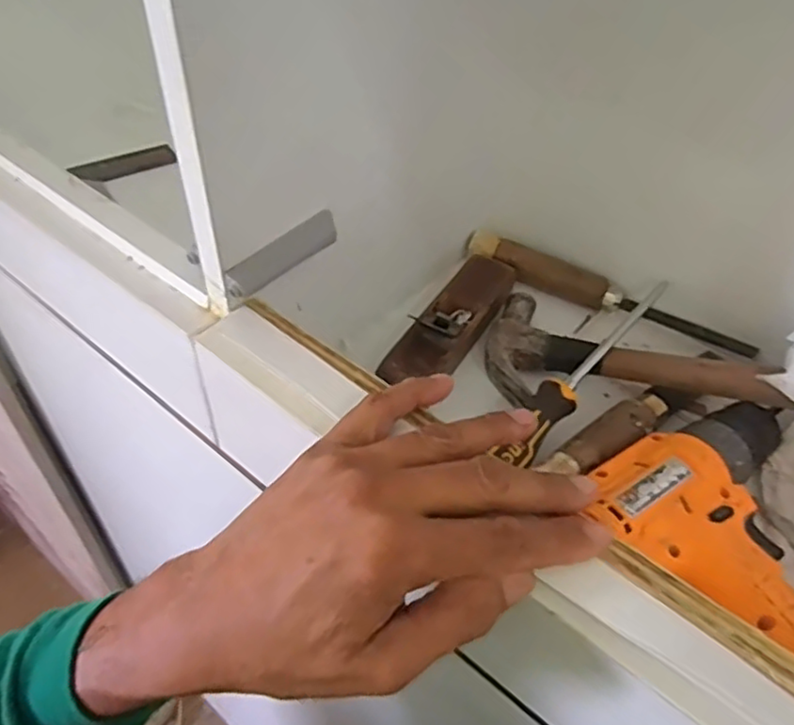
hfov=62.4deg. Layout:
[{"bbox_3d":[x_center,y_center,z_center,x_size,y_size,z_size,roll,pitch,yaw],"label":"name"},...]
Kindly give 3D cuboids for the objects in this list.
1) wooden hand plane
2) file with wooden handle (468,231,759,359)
[{"bbox_3d":[0.040,-0.031,0.479,0.041,0.032,0.149,24,49,19],"label":"wooden hand plane"},{"bbox_3d":[0.160,-0.054,0.511,0.229,0.030,0.022,24,49,19],"label":"file with wooden handle"}]

